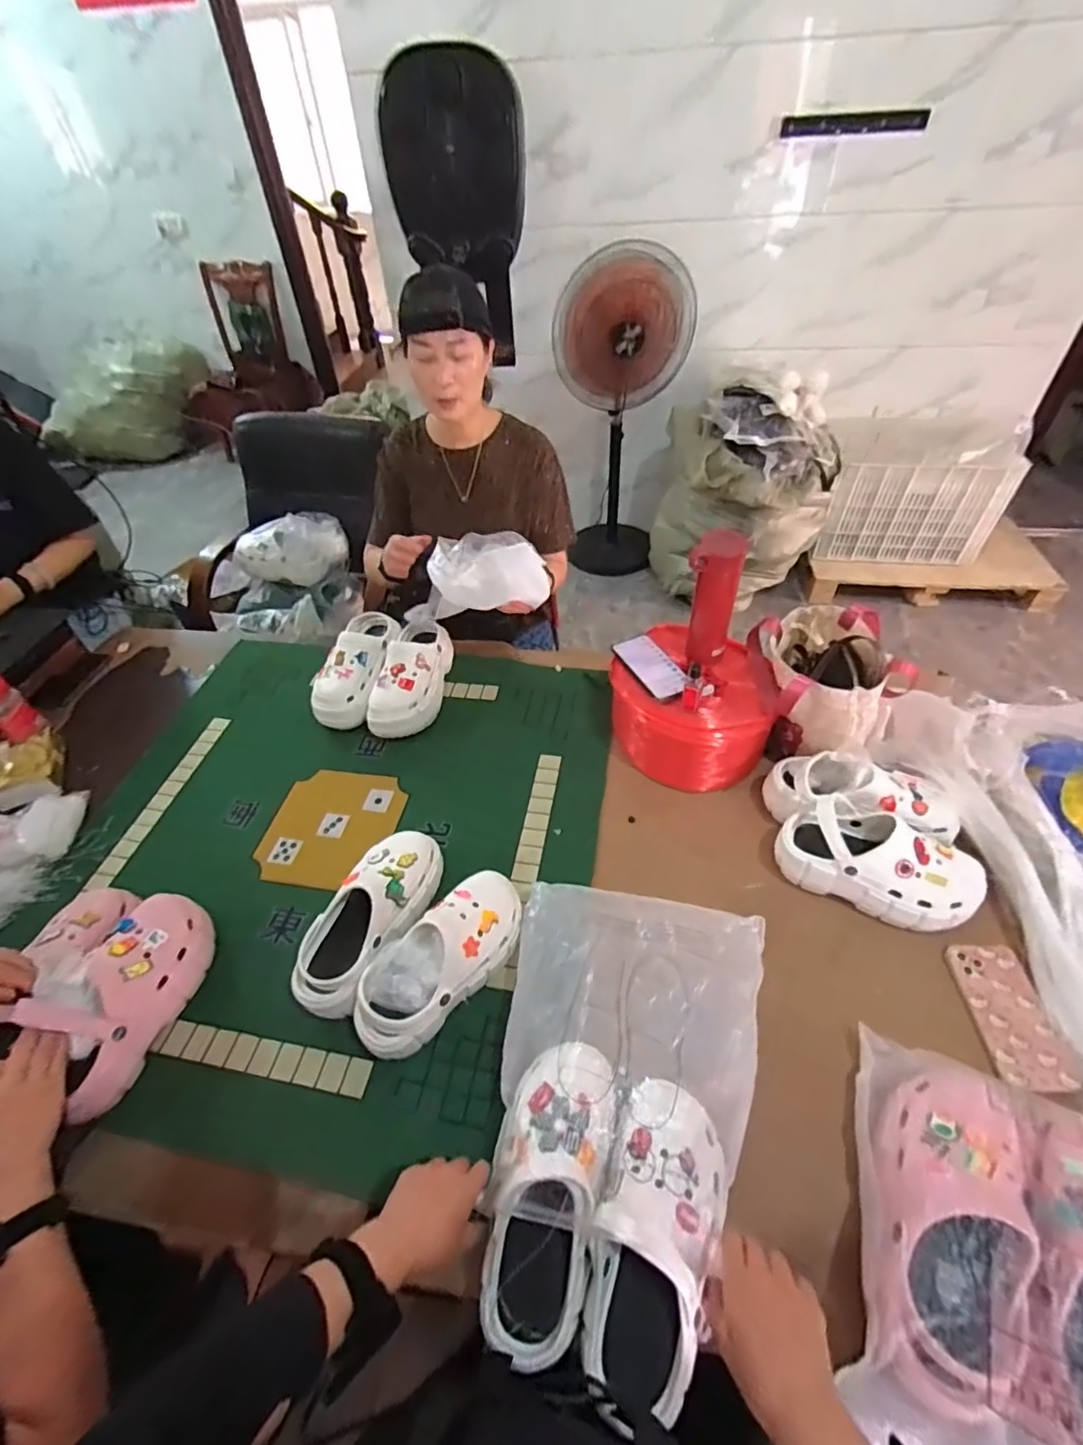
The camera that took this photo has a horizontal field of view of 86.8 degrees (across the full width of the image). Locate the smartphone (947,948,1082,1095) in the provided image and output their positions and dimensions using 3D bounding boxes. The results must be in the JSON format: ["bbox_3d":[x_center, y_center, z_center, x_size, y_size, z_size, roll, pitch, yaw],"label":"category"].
[{"bbox_3d":[0.563,0.349,0.692,0.080,0.013,0.161,-1,47,3],"label":"smartphone"}]

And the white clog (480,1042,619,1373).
[{"bbox_3d":[0.004,0.433,0.538,0.104,0.075,0.230,10,60,13],"label":"white clog"}]

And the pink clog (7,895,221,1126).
[{"bbox_3d":[-0.528,0.343,0.724,0.107,0.112,0.253,7,48,10],"label":"pink clog"}]

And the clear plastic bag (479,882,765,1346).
[{"bbox_3d":[0.090,0.345,0.624,0.274,0.071,0.338,10,48,13],"label":"clear plastic bag"}]

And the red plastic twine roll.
[{"bbox_3d":[0.259,-0.026,1.000,0.256,0.163,0.227,17,50,18],"label":"red plastic twine roll"}]

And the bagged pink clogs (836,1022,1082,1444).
[{"bbox_3d":[0.430,0.499,0.506,0.265,0.112,0.336,17,50,18],"label":"bagged pink clogs"}]

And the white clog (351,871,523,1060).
[{"bbox_3d":[-0.124,0.300,0.731,0.094,0.092,0.252,32,57,29],"label":"white clog"}]

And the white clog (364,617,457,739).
[{"bbox_3d":[-0.247,-0.084,1.106,0.109,0.101,0.248,10,62,13],"label":"white clog"}]

